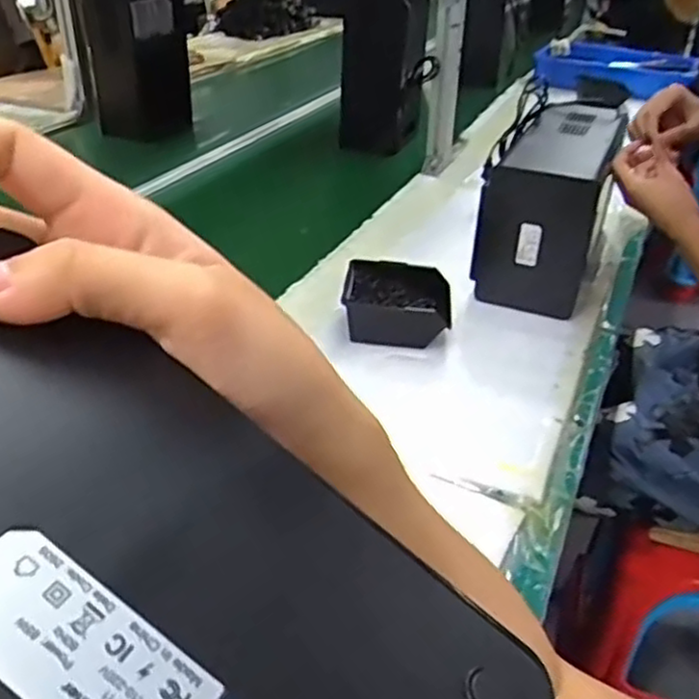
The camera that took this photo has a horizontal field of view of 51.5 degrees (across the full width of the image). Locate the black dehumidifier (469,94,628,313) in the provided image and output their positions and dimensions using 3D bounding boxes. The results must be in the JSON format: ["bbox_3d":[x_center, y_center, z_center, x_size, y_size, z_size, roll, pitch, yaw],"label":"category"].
[{"bbox_3d":[0.295,-0.215,1.057,0.138,0.196,0.372,13,33,19],"label":"black dehumidifier"}]

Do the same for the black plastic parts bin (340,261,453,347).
[{"bbox_3d":[0.062,-0.061,0.919,0.133,0.053,0.131,3,32,5],"label":"black plastic parts bin"}]

